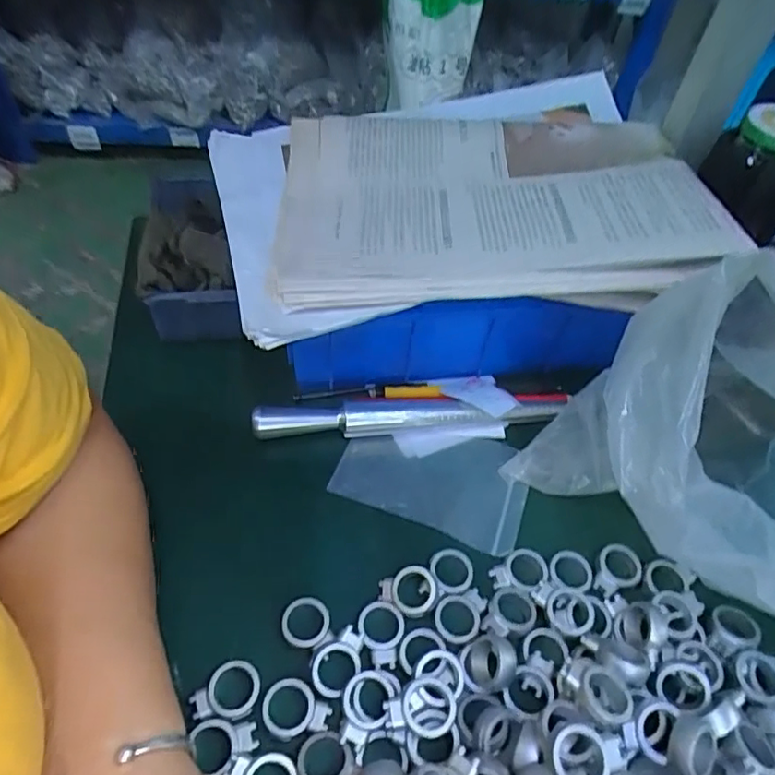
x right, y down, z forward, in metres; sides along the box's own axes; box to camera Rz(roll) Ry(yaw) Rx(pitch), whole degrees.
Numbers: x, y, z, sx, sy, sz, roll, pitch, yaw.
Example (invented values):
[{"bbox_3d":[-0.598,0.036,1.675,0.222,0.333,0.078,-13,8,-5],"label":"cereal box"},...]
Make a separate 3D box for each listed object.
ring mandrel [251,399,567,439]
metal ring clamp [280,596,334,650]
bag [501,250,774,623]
[{"bbox_3d":[0.016,0.017,0.397,0.212,0.018,0.020,-3,52,-8],"label":"ring mandrel"},{"bbox_3d":[-0.044,0.129,0.310,0.026,0.006,0.028,-9,53,-13],"label":"metal ring clamp"},{"bbox_3d":[0.169,0.031,0.303,0.156,0.163,0.173,6,52,-2],"label":"bag"}]

